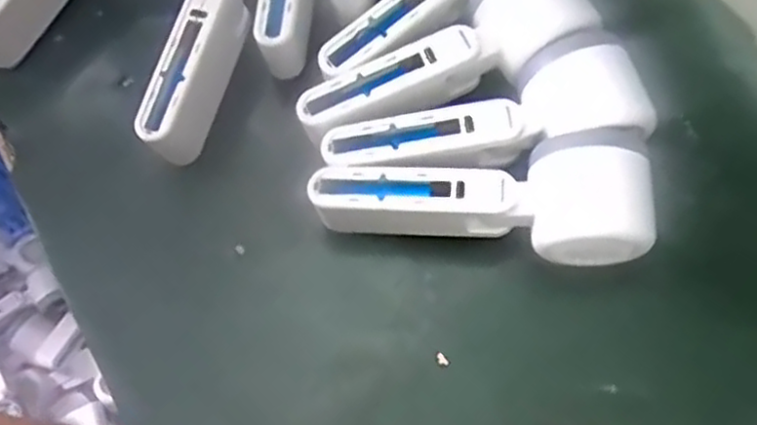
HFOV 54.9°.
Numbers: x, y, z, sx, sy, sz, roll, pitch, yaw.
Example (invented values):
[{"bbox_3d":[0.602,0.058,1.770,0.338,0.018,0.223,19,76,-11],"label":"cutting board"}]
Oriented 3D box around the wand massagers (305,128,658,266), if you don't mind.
[{"bbox_3d":[0.051,0.000,0.364,0.168,0.055,0.060,-5,68,1],"label":"wand massagers"}]

